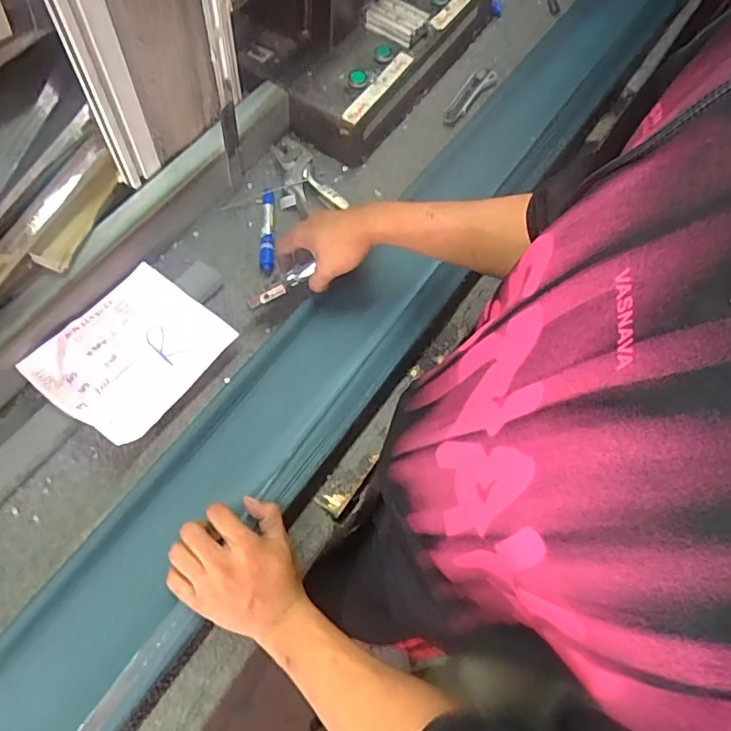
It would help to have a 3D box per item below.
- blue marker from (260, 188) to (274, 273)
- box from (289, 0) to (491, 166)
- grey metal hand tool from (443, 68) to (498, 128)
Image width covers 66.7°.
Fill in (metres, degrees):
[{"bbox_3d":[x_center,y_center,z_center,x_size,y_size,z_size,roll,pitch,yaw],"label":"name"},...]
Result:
[{"bbox_3d":[-0.135,-0.185,0.760,0.020,0.020,0.131,-2,66,-6],"label":"blue marker"},{"bbox_3d":[0.047,-0.506,0.885,0.132,0.117,0.438,33,67,11],"label":"box"},{"bbox_3d":[0.171,-0.442,0.910,0.040,0.009,0.147,31,67,9],"label":"grey metal hand tool"}]

